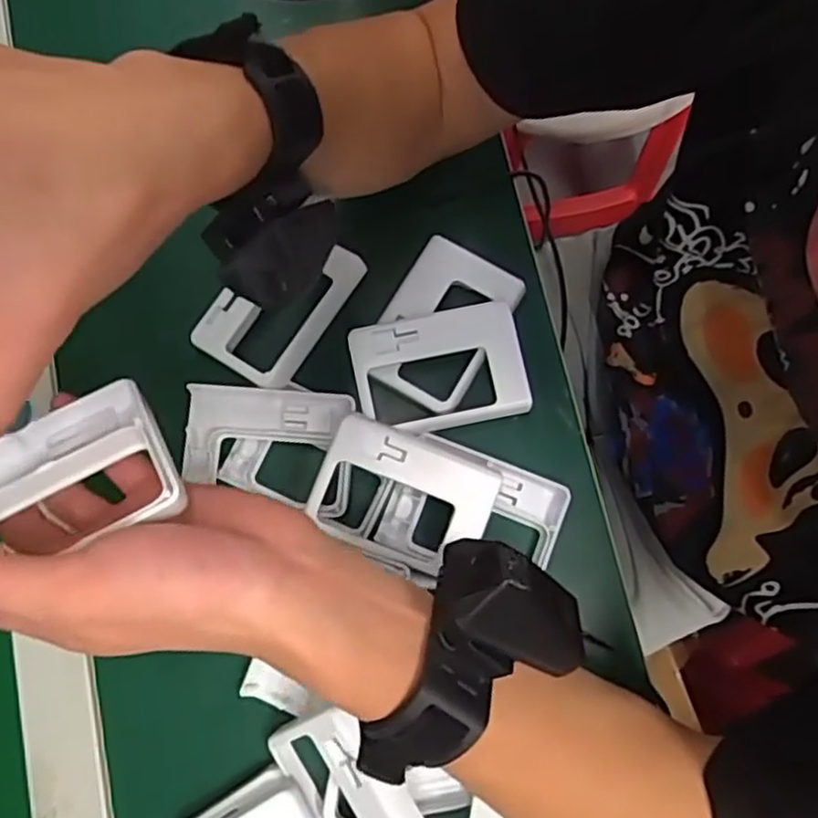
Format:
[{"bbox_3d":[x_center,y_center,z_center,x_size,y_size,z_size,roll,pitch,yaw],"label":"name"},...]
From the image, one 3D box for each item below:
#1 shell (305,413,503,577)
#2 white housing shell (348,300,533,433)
[{"bbox_3d":[0.000,0.047,0.380,0.100,0.015,0.066,25,81,-18],"label":"shell"},{"bbox_3d":[0.017,-0.023,0.394,0.094,0.009,0.065,-10,78,-2],"label":"white housing shell"}]

